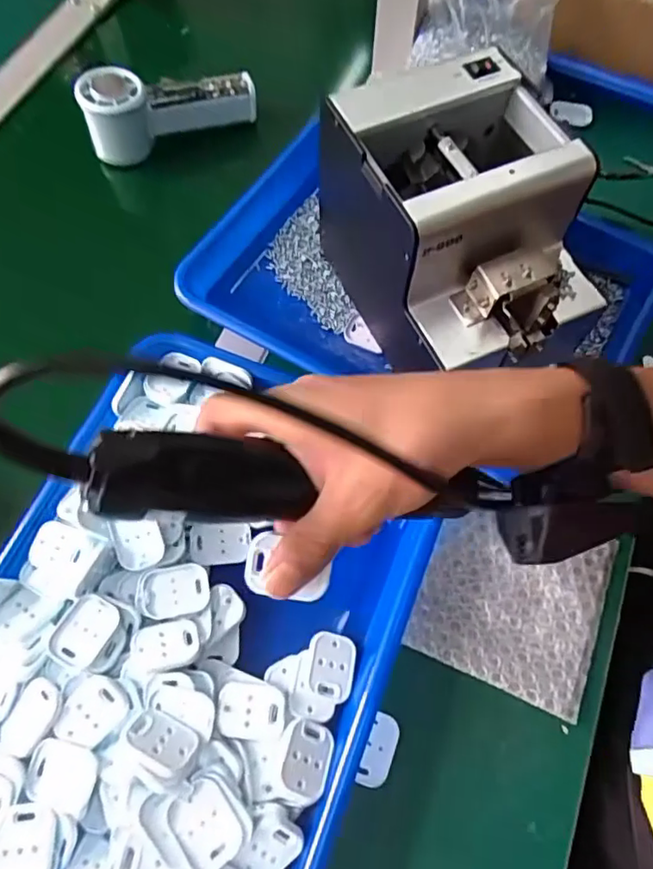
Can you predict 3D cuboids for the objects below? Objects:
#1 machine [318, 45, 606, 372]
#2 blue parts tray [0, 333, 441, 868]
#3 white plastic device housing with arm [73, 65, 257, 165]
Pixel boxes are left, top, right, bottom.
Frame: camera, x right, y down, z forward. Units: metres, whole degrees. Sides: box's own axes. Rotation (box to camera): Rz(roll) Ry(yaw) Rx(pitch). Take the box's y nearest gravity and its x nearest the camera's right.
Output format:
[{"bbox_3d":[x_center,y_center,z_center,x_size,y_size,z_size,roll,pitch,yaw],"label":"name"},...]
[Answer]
[{"bbox_3d":[0.090,-0.132,0.405,0.131,0.147,0.172,-20,67,-10],"label":"machine"},{"bbox_3d":[-0.079,0.106,0.365,0.244,0.041,0.320,21,67,8],"label":"blue parts tray"},{"bbox_3d":[-0.137,-0.291,0.514,0.148,0.058,0.039,-20,67,-10],"label":"white plastic device housing with arm"}]

